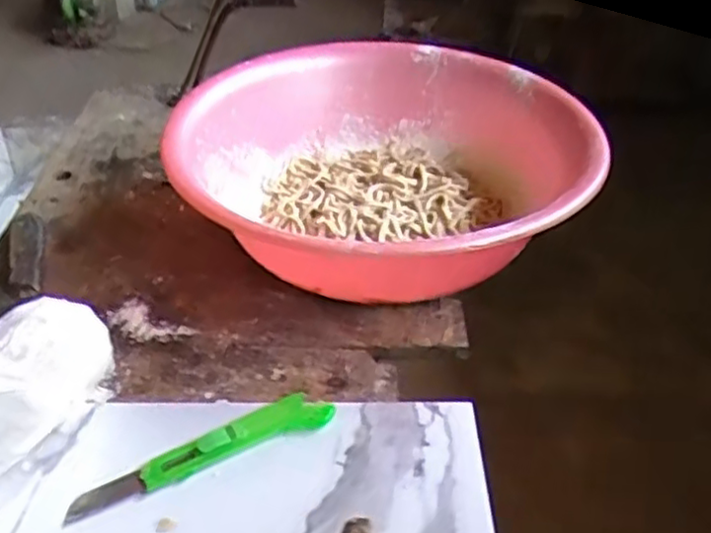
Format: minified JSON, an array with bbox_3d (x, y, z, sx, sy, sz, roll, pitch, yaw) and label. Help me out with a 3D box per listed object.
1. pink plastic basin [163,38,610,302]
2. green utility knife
[{"bbox_3d":[0.031,-0.092,0.717,0.377,0.135,0.405,0,38,0],"label":"pink plastic basin"},{"bbox_3d":[-0.107,0.132,0.507,0.190,0.013,0.033,-19,42,-22],"label":"green utility knife"}]

